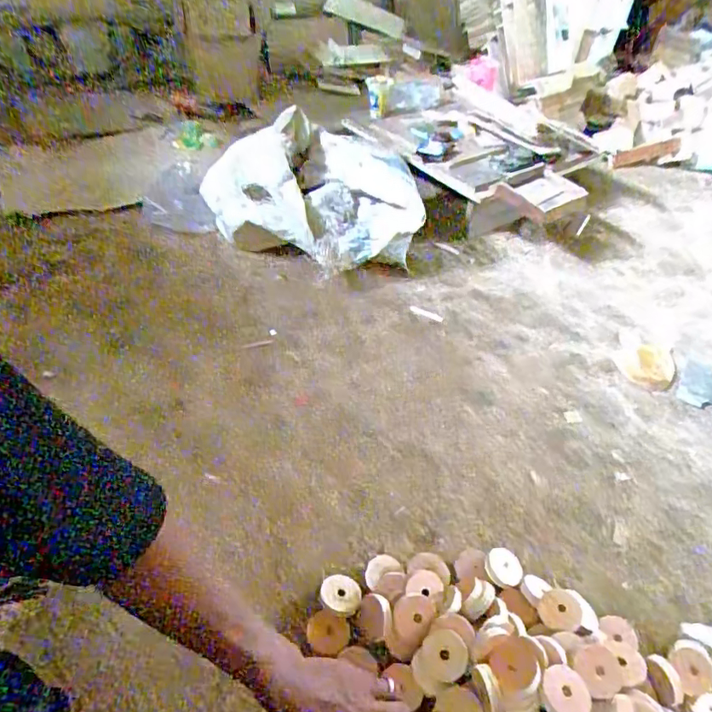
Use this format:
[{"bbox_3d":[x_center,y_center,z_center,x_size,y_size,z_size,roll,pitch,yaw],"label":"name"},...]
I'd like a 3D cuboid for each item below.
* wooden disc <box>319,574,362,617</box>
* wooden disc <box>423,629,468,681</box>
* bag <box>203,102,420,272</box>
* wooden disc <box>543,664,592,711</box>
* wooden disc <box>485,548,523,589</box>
[{"bbox_3d":[-0.018,0.293,0.662,0.050,0.007,0.048,2,42,-2],"label":"wooden disc"},{"bbox_3d":[0.099,0.332,0.595,0.049,0.004,0.050,-12,49,14],"label":"wooden disc"},{"bbox_3d":[-0.085,-0.356,1.169,0.463,0.222,0.245,13,42,10],"label":"bag"},{"bbox_3d":[0.218,0.346,0.554,0.053,0.009,0.042,42,69,16],"label":"wooden disc"},{"bbox_3d":[0.197,0.277,0.706,0.058,0.012,0.051,-19,76,-43],"label":"wooden disc"}]

